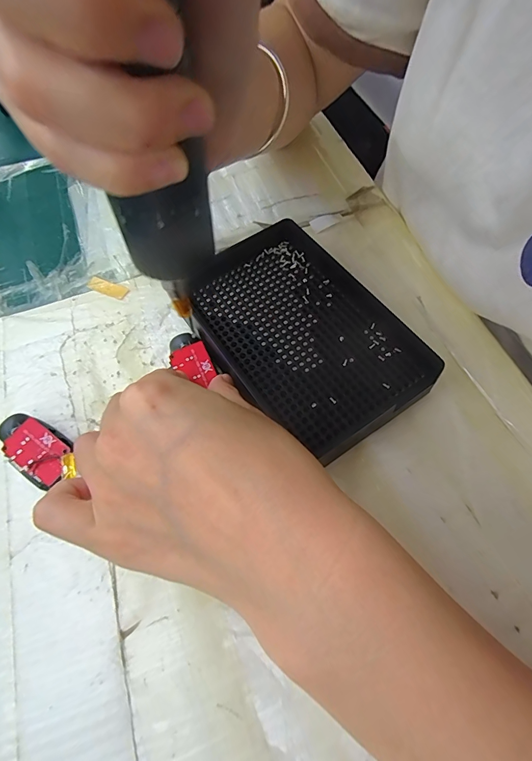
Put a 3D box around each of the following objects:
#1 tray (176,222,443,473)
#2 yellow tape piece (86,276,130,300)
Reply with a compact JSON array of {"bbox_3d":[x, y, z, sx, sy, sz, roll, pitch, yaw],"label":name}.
[{"bbox_3d":[0.018,-0.029,0.228,0.097,0.022,0.146,-32,64,-12],"label":"tray"},{"bbox_3d":[-0.111,-0.065,0.265,0.033,0.004,0.011,23,66,15],"label":"yellow tape piece"}]

